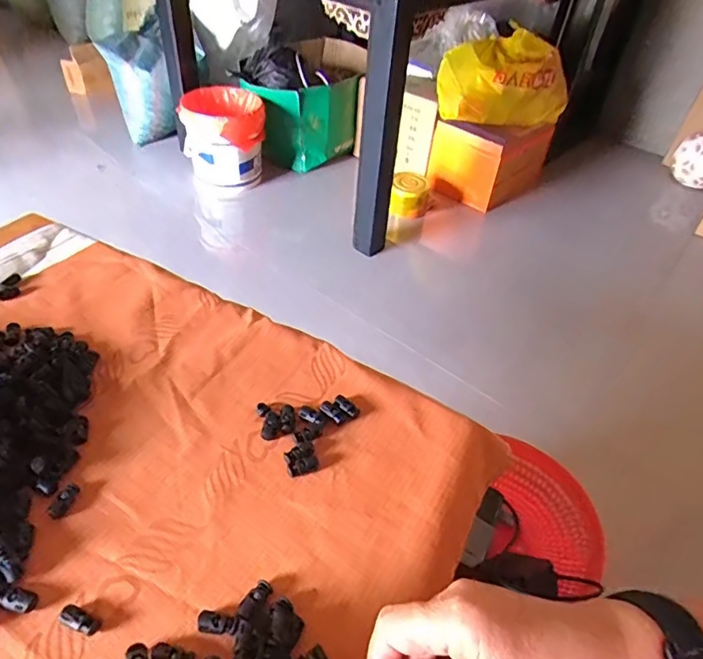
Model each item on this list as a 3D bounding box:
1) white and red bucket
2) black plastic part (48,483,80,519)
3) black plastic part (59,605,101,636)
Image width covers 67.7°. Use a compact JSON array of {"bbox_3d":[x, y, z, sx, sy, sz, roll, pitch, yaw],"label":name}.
[{"bbox_3d":[-0.418,-0.625,1.738,0.260,0.255,0.217,-4,45,-9],"label":"white and red bucket"},{"bbox_3d":[-0.235,0.139,0.428,0.014,0.007,0.030,9,44,5],"label":"black plastic part"},{"bbox_3d":[-0.188,0.201,0.362,0.028,0.008,0.012,27,47,2],"label":"black plastic part"}]

